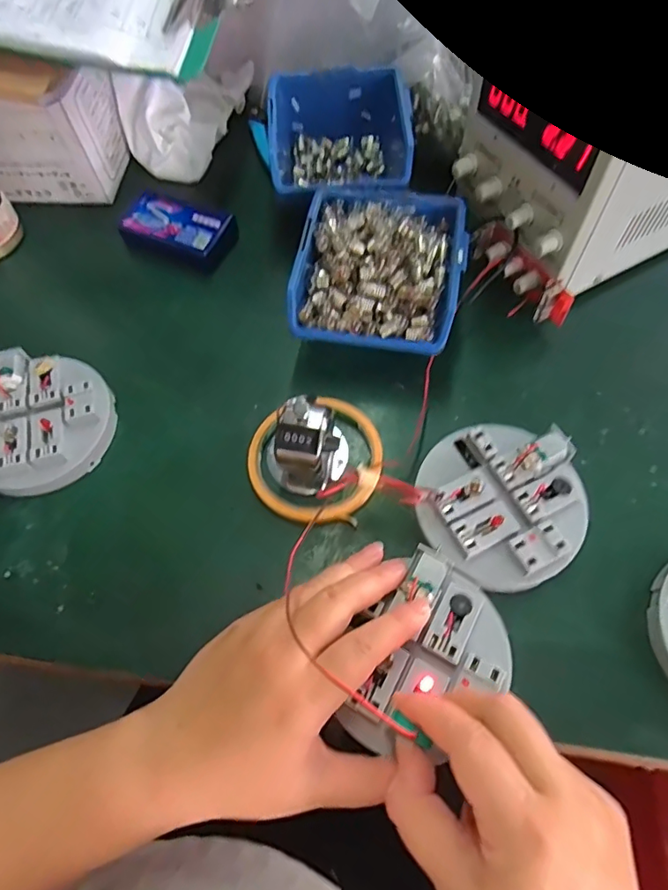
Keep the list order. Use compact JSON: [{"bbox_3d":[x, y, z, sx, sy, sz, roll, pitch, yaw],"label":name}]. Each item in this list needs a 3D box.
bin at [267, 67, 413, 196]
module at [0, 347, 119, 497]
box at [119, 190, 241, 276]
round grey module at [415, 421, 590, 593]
[{"bbox_3d":[0.006,-0.248,0.434,0.113,0.052,0.133,-5,65,1],"label":"bin"},{"bbox_3d":[-0.208,-0.016,0.359,0.095,0.030,0.099,-1,65,3],"label":"module"},{"bbox_3d":[-0.133,-0.182,0.441,0.087,0.027,0.050,17,67,11],"label":"box"},{"bbox_3d":[0.105,0.038,0.324,0.099,0.032,0.100,-1,65,3],"label":"round grey module"}]

